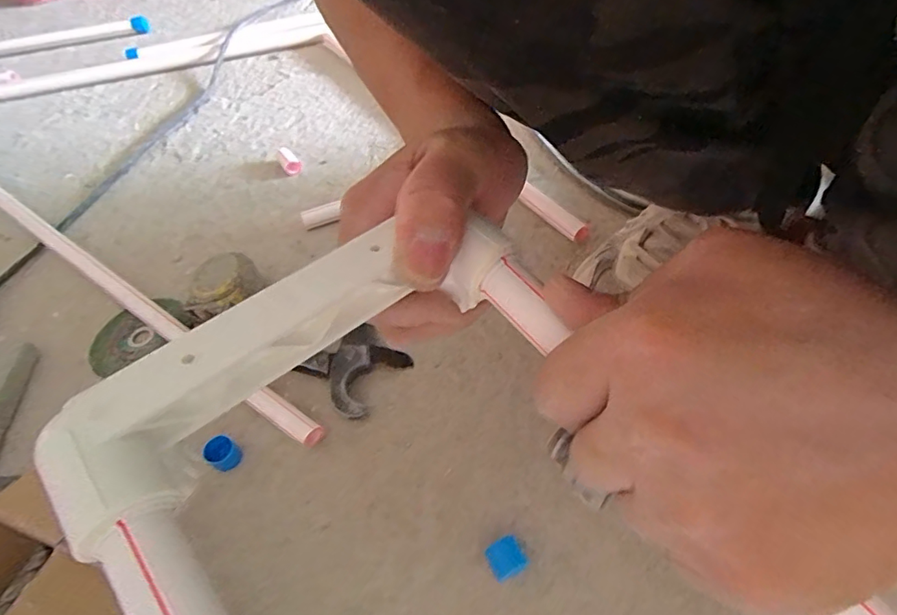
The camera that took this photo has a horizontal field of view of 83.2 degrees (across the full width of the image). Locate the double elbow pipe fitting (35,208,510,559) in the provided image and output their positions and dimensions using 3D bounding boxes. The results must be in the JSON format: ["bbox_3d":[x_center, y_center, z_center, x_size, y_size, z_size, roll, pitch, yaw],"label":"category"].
[{"bbox_3d":[-0.052,0.014,0.181,0.161,0.027,0.046,-35,56,-24],"label":"double elbow pipe fitting"}]

